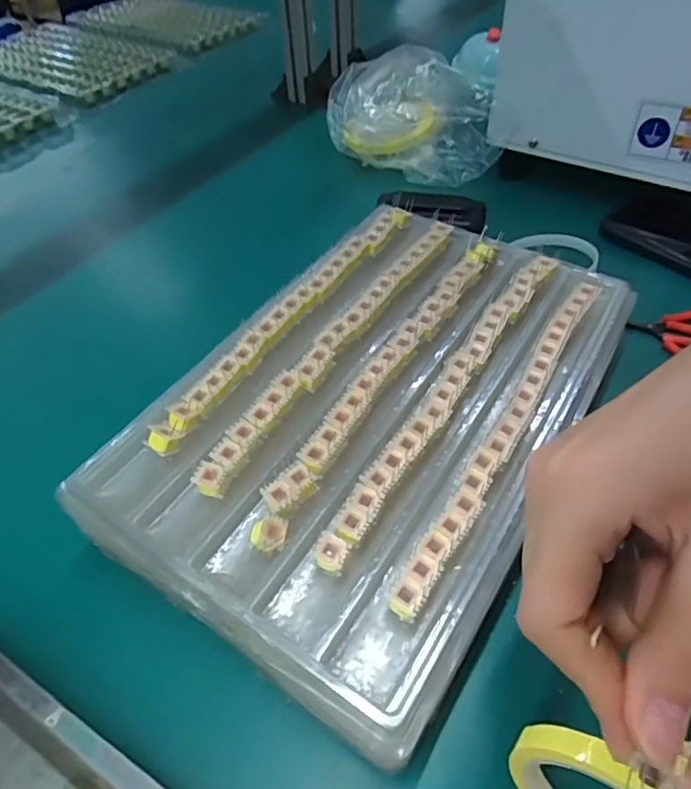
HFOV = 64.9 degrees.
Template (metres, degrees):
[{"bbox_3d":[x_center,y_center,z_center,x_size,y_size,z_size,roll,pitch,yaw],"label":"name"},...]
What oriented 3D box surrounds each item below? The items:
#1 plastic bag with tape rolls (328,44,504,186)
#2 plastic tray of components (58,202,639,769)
[{"bbox_3d":[0.049,-0.307,0.604,0.120,0.103,0.223,-28,53,-19],"label":"plastic bag with tape rolls"},{"bbox_3d":[0.022,-0.005,0.326,0.206,0.034,0.318,25,55,23],"label":"plastic tray of components"}]

